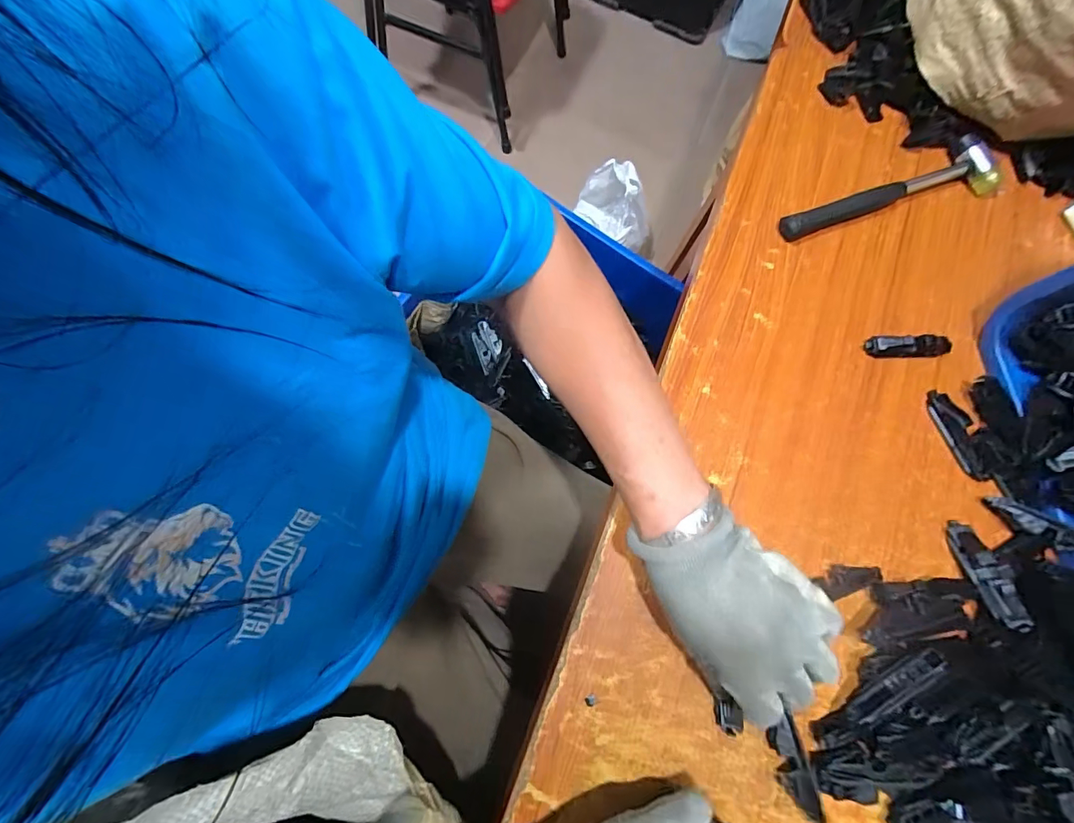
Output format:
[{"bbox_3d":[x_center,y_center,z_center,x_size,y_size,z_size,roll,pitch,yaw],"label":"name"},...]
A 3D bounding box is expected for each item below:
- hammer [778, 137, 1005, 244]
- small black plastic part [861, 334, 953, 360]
[{"bbox_3d":[0.352,-0.211,0.449,0.248,0.019,0.054,-22,77,-9],"label":"hammer"},{"bbox_3d":[0.339,-0.060,0.409,0.080,0.016,0.018,-2,75,-4],"label":"small black plastic part"}]

